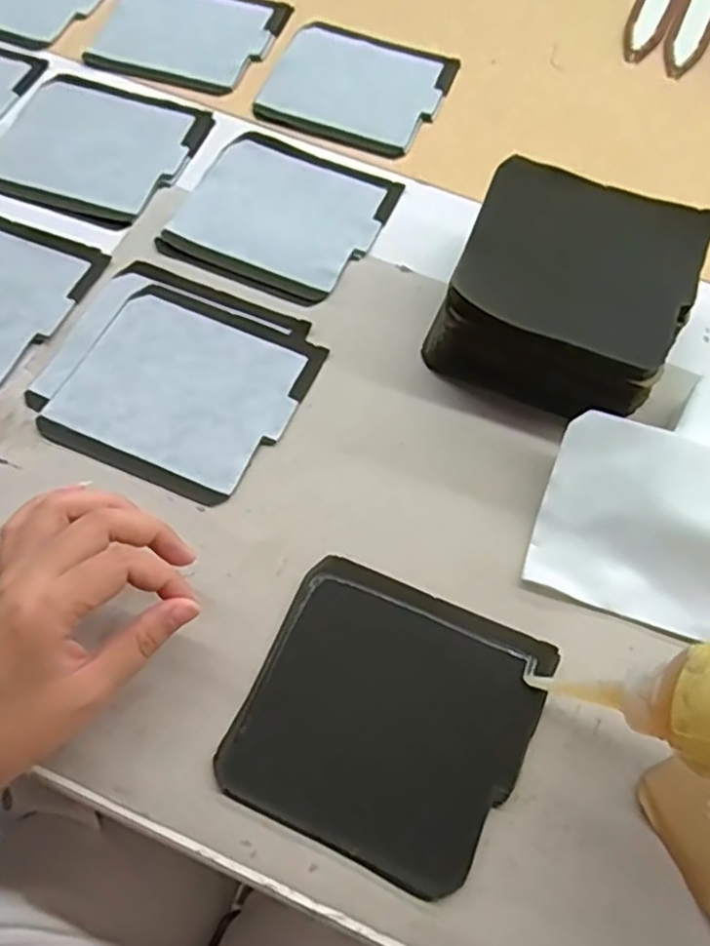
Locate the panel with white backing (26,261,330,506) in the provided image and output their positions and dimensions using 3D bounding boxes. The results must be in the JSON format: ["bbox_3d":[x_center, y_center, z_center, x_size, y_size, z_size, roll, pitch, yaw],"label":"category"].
[{"bbox_3d":[-0.111,-0.061,0.421,0.150,0.007,0.139,22,67,7],"label":"panel with white backing"}]

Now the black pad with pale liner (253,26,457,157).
[{"bbox_3d":[0.002,-0.314,0.541,0.136,0.004,0.126,20,67,6],"label":"black pad with pale liner"}]

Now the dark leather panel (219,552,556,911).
[{"bbox_3d":[0.018,0.123,0.340,0.136,0.005,0.130,24,67,7],"label":"dark leather panel"}]

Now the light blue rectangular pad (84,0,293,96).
[{"bbox_3d":[-0.141,-0.373,0.561,0.140,0.004,0.130,18,67,5],"label":"light blue rectangular pad"}]

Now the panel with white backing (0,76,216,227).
[{"bbox_3d":[-0.196,-0.245,0.499,0.137,0.005,0.127,20,67,6],"label":"panel with white backing"}]

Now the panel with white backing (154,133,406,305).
[{"bbox_3d":[-0.051,-0.188,0.485,0.135,0.008,0.133,23,67,7],"label":"panel with white backing"}]

